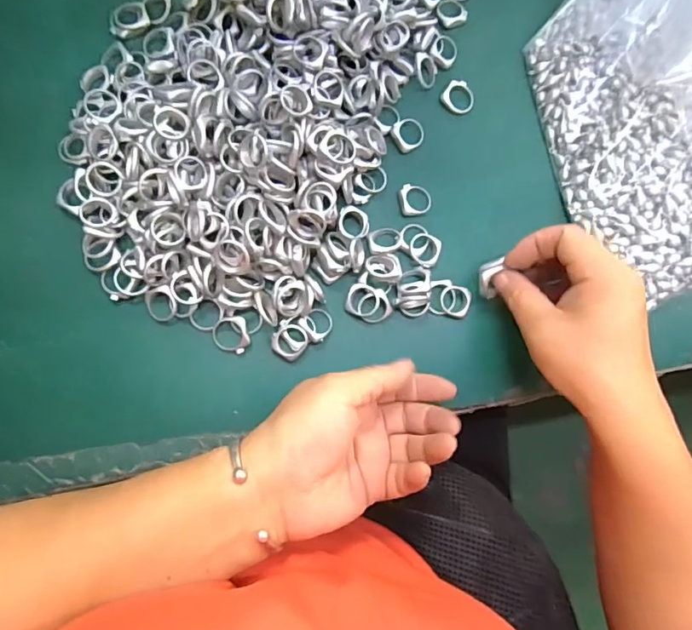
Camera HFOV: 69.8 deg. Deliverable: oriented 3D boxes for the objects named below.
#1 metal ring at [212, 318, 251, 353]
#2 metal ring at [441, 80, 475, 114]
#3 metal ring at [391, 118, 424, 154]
[{"bbox_3d":[-0.073,0.013,0.314,0.022,0.007,0.024,1,83,-6],"label":"metal ring"},{"bbox_3d":[0.083,-0.159,0.361,0.023,0.005,0.024,1,83,-6],"label":"metal ring"},{"bbox_3d":[0.044,-0.127,0.348,0.024,0.005,0.021,-32,102,-12],"label":"metal ring"}]

